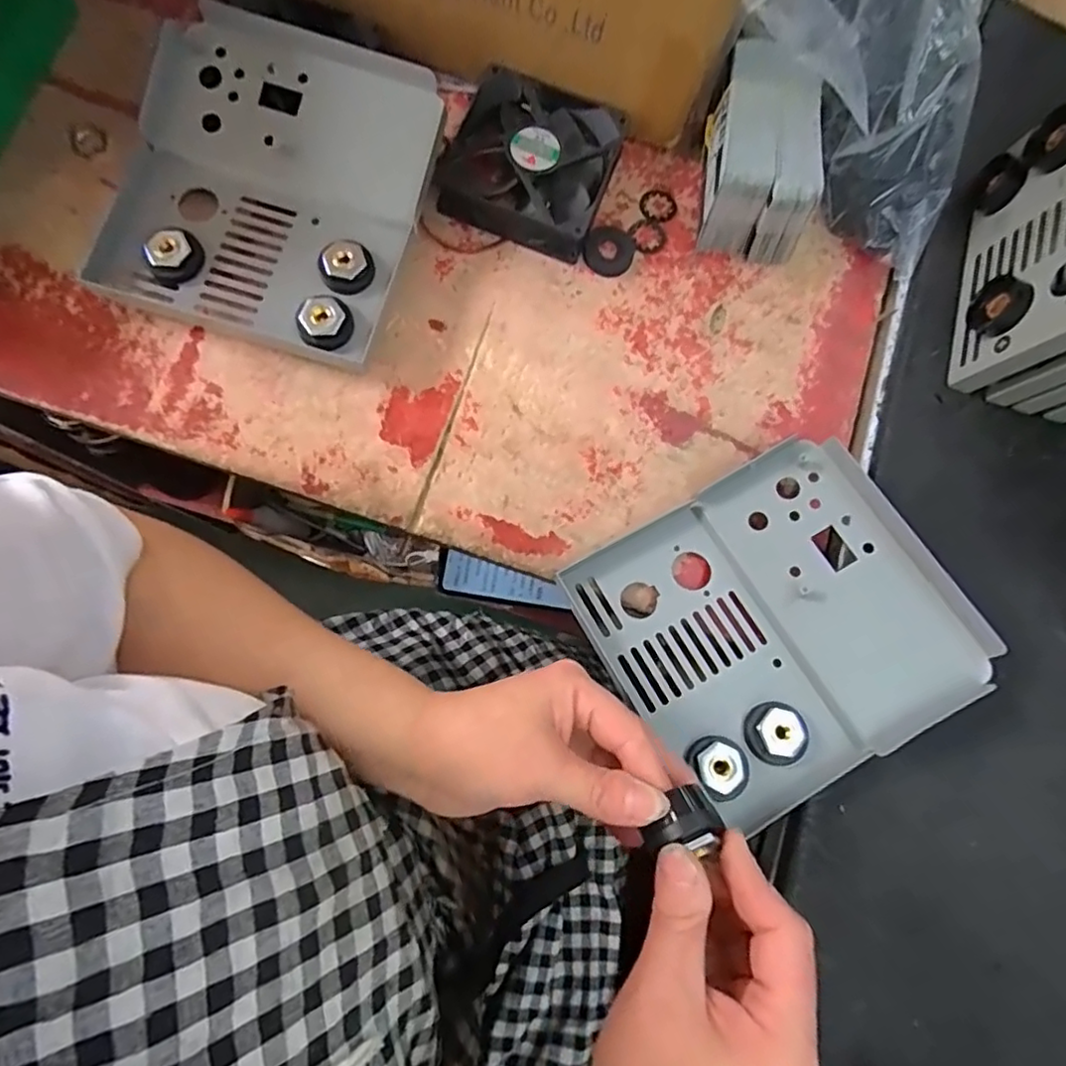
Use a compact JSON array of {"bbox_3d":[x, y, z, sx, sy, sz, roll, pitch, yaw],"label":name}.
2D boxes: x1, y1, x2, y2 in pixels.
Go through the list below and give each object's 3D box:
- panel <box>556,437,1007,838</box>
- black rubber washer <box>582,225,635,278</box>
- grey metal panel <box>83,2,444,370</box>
[{"bbox_3d":[0.128,0.043,0.323,0.173,0.029,0.153,-30,80,-7],"label":"panel"},{"bbox_3d":[0.048,-0.174,0.383,0.035,0.008,0.029,-44,86,-11],"label":"black rubber washer"},{"bbox_3d":[-0.145,-0.194,0.355,0.158,0.058,0.169,17,78,-2],"label":"grey metal panel"}]

